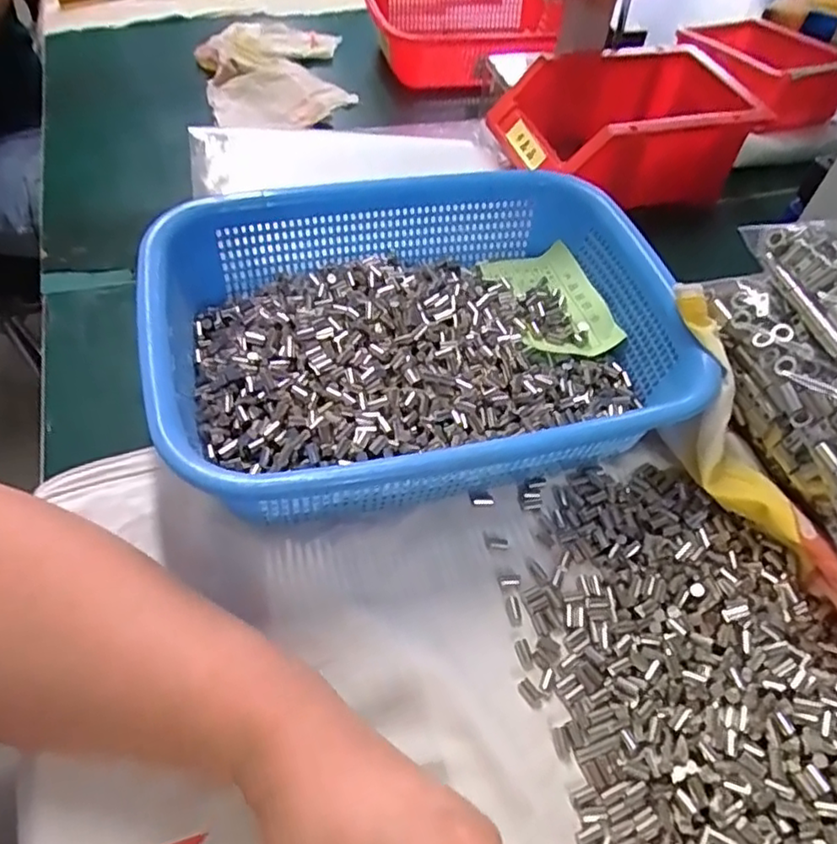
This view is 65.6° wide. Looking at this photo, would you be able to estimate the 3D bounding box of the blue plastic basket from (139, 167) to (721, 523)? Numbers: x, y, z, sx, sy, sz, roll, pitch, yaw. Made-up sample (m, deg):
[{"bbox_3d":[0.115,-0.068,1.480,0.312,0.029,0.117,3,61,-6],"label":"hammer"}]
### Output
[{"bbox_3d":[0.002,-0.051,0.367,0.272,0.069,0.208,-10,55,-12],"label":"blue plastic basket"}]

